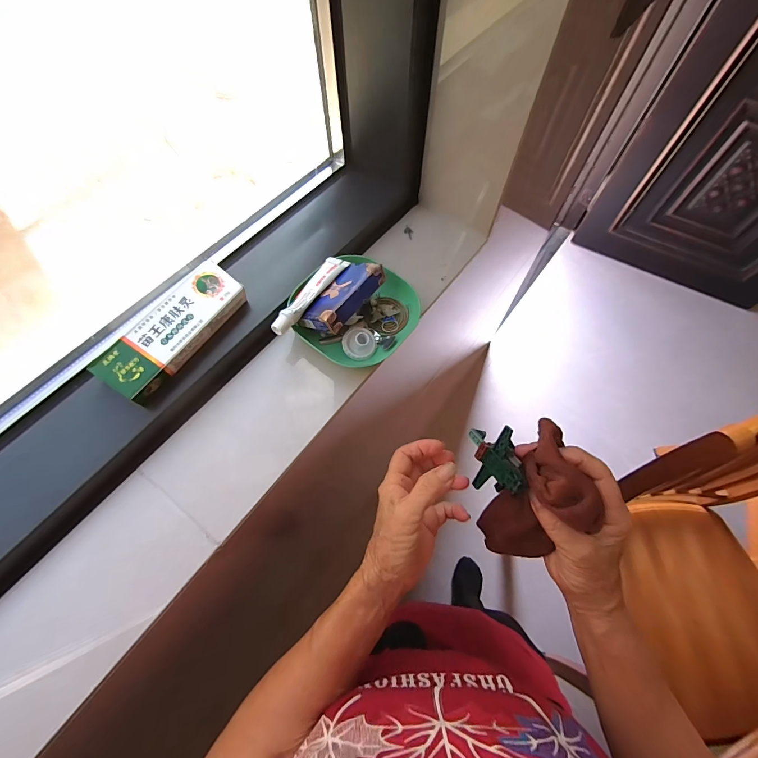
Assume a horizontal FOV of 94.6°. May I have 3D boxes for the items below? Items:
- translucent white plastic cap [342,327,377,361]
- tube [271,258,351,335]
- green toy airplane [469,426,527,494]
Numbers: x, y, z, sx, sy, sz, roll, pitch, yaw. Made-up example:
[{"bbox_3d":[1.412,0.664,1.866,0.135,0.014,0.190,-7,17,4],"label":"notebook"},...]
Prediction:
[{"bbox_3d":[-0.021,-0.041,0.370,0.035,0.022,0.035,0,64,0],"label":"translucent white plastic cap"},{"bbox_3d":[-0.070,-0.091,0.364,0.025,0.014,0.114,25,67,12],"label":"tube"},{"bbox_3d":[0.103,0.069,0.296,0.024,0.058,0.051,19,72,-19],"label":"green toy airplane"}]

